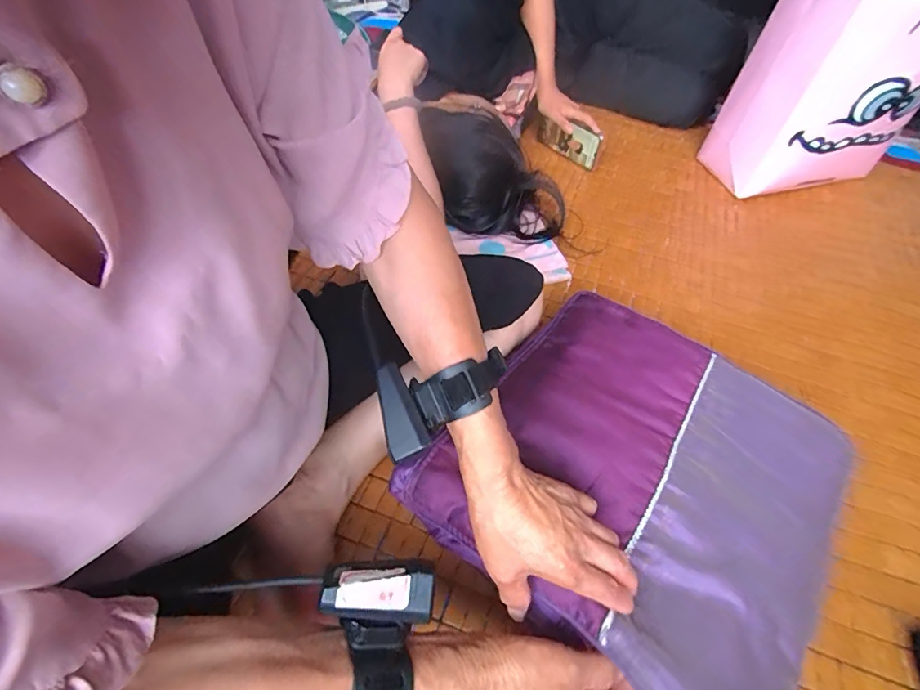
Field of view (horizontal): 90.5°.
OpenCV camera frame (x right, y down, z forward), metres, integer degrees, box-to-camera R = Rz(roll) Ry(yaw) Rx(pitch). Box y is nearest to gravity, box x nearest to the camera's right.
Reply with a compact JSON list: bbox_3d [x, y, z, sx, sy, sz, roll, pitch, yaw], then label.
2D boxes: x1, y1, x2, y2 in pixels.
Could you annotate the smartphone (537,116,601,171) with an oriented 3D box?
[{"bbox_3d":[0.219,-0.419,0.939,0.011,0.070,0.147,-34,62,-28],"label":"smartphone"}]

